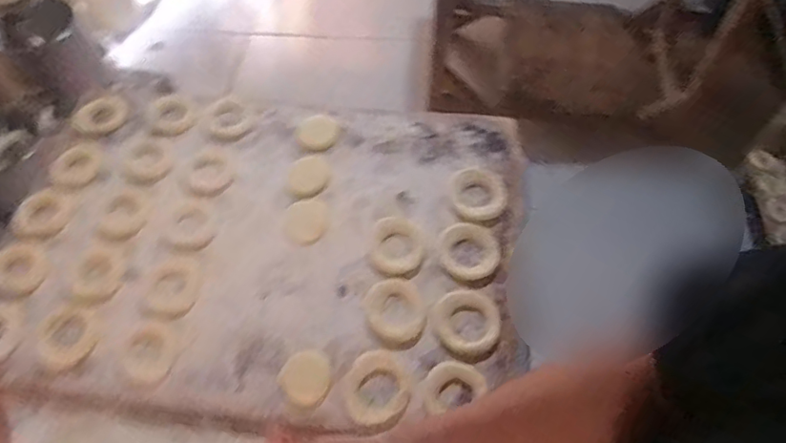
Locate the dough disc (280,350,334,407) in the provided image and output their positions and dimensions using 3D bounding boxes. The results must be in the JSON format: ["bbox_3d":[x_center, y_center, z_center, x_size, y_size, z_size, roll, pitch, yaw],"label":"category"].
[{"bbox_3d":[-0.087,0.155,0.556,0.050,0.004,0.052,-1,57,1],"label":"dough disc"}]

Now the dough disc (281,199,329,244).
[{"bbox_3d":[-0.104,-0.001,0.657,0.052,0.004,0.058,10,58,8],"label":"dough disc"}]

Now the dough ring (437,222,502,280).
[{"bbox_3d":[0.086,0.034,0.630,0.069,0.006,0.068,-1,57,1],"label":"dough ring"}]

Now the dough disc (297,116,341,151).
[{"bbox_3d":[-0.096,-0.118,0.725,0.048,0.009,0.053,34,64,21],"label":"dough disc"}]

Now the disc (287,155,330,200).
[{"bbox_3d":[-0.105,-0.057,0.685,0.050,0.007,0.057,-7,57,-3],"label":"disc"}]

